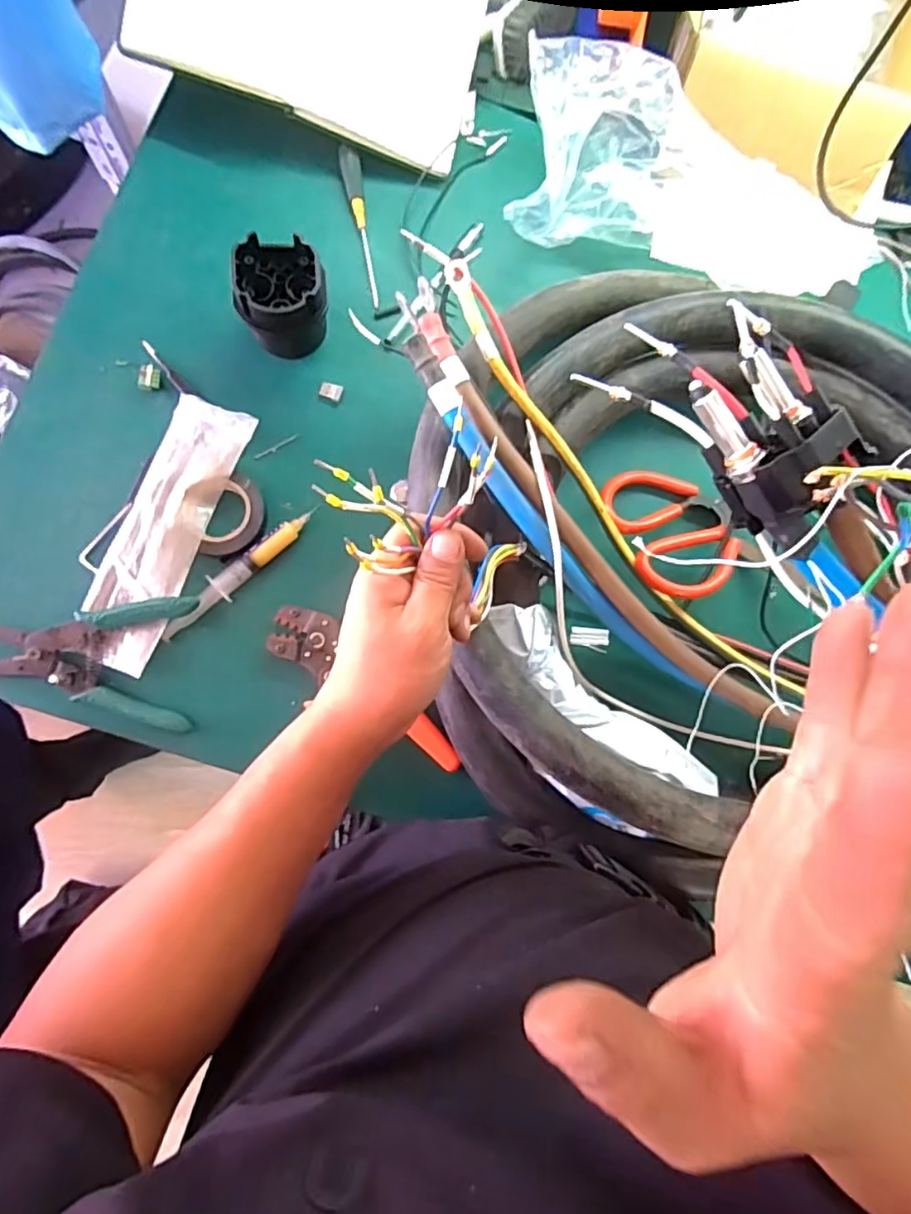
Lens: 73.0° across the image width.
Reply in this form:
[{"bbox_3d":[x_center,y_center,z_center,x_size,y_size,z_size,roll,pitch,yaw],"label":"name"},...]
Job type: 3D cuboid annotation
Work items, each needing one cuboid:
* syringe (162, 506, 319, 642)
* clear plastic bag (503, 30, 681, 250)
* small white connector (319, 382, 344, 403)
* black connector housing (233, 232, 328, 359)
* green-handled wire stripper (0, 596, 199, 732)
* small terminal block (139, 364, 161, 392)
[{"bbox_3d":[-0.173,-0.029,0.496,0.150,0.024,0.020,-41,88,-10],"label":"syringe"},{"bbox_3d":[0.114,-0.405,0.536,0.147,0.100,0.131,-6,83,-7],"label":"clear plastic bag"},{"bbox_3d":[-0.108,-0.187,0.534,0.019,0.007,0.014,14,81,-4],"label":"small white connector"},{"bbox_3d":[-0.139,-0.251,0.502,0.066,0.072,0.065,1,82,-6],"label":"black connector housing"},{"bbox_3d":[-0.283,0.037,0.472,0.155,0.026,0.099,6,82,-5],"label":"green-handled wire stripper"},{"bbox_3d":[-0.254,-0.190,0.510,0.017,0.005,0.020,9,81,-5],"label":"small terminal block"}]

